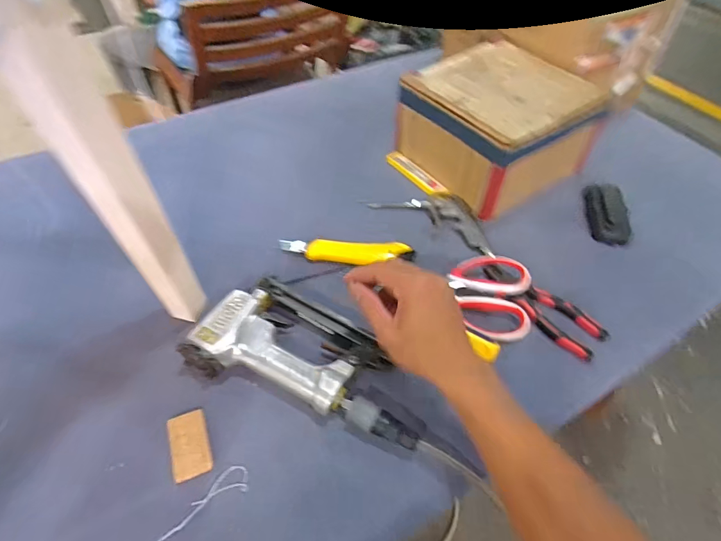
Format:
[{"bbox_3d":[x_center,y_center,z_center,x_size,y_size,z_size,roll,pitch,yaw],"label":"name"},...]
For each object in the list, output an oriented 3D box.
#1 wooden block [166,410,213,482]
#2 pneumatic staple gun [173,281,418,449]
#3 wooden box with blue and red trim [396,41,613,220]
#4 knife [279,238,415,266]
[{"bbox_3d":[-0.165,0.168,0.399,0.034,0.005,0.062,-18,53,-14],"label":"wooden block"},{"bbox_3d":[-0.051,0.099,0.429,0.254,0.042,0.135,27,56,21],"label":"pneumatic staple gun"},{"bbox_3d":[0.195,-0.216,0.622,0.196,0.131,0.208,-28,56,-21],"label":"wooden box with blue and red trim"},{"bbox_3d":[-0.018,-0.022,0.543,0.172,0.021,0.029,2,51,2],"label":"knife"}]

